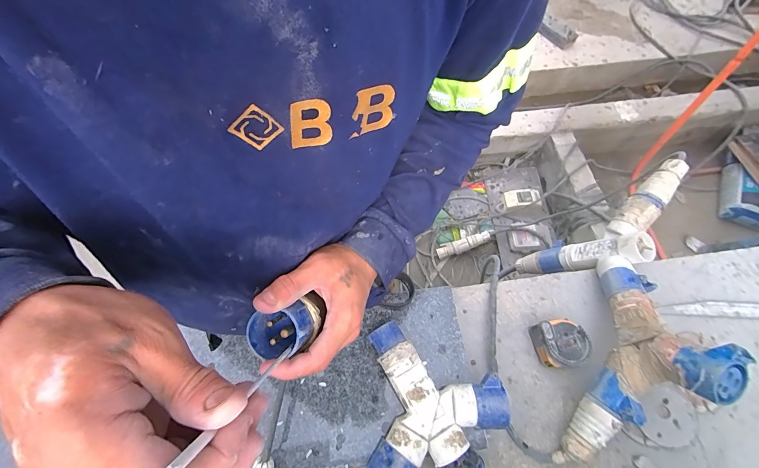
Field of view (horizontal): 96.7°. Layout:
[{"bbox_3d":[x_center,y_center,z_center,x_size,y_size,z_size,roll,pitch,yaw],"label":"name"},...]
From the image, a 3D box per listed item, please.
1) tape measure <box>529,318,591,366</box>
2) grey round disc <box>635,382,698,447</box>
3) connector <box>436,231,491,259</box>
[{"bbox_3d":[0.271,0.164,0.507,0.065,0.041,0.065,-9,65,-4],"label":"tape measure"},{"bbox_3d":[0.406,0.253,0.476,0.073,0.014,0.077,4,64,3],"label":"grey round disc"},{"bbox_3d":[0.336,0.044,1.349,0.217,0.045,0.052,-21,66,6],"label":"connector"}]

